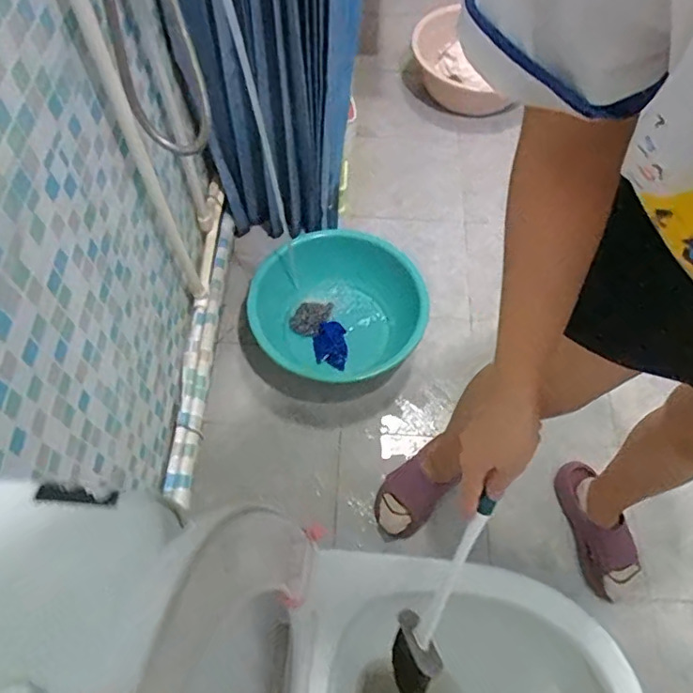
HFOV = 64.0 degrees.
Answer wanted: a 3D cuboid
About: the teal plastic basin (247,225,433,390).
[{"bbox_3d":[-0.020,-0.104,1.293,0.394,0.114,0.384,4,62,0],"label":"teal plastic basin"}]

